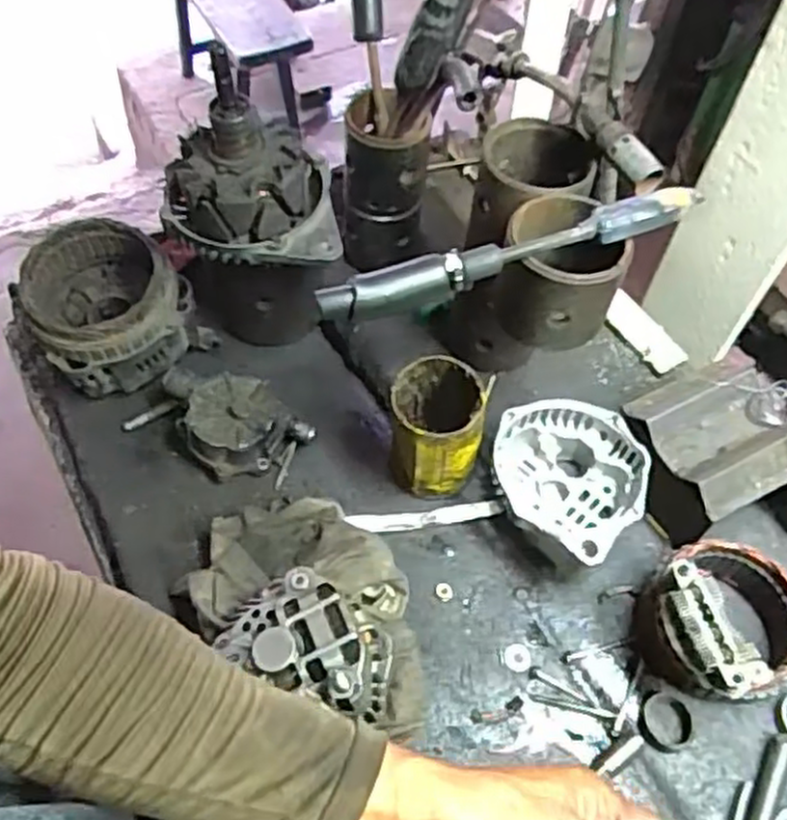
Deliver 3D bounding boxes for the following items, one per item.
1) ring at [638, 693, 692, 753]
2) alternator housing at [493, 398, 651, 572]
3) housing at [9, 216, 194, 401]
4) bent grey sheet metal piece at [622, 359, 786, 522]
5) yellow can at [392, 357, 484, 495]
[{"bbox_3d":[0.202,0.230,0.574,0.037,0.012,0.042,26,58,15],"label":"ring"},{"bbox_3d":[0.139,0.071,0.645,0.119,0.076,0.146,12,56,6],"label":"alternator housing"},{"bbox_3d":[-0.264,-0.093,0.714,0.126,0.111,0.128,1,55,-2],"label":"housing"},{"bbox_3d":[0.274,0.016,0.633,0.122,0.029,0.117,-20,59,-16],"label":"bent grey sheet metal piece"},{"bbox_3d":[0.034,0.022,0.657,0.072,0.131,0.076,1,55,-2],"label":"yellow can"}]

